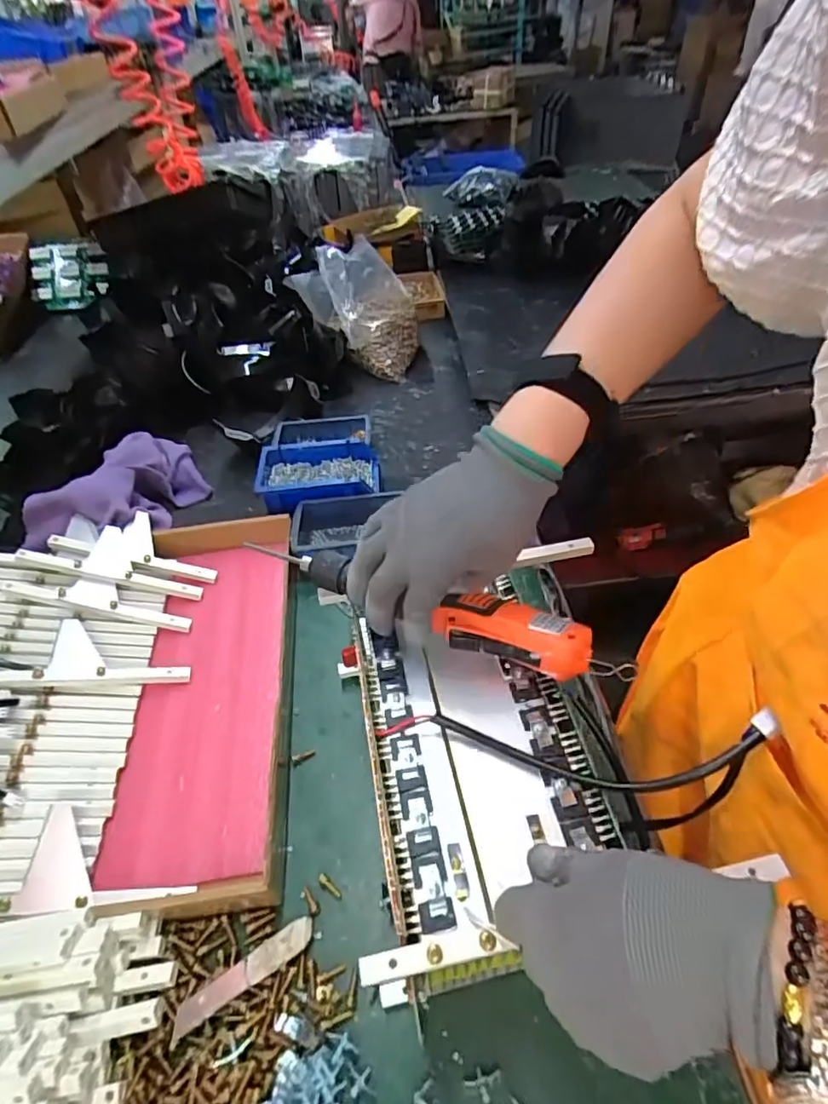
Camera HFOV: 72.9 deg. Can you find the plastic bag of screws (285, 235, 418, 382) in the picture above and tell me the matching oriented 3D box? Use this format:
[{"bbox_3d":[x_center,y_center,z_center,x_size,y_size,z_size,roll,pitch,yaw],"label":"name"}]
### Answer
[{"bbox_3d":[-0.104,-0.431,1.025,0.217,0.196,0.172,-9,46,-4],"label":"plastic bag of screws"}]

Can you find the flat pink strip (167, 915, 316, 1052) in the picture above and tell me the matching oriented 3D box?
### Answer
[{"bbox_3d":[-0.124,0.309,0.411,0.107,0.006,0.020,-24,54,-24],"label":"flat pink strip"}]

